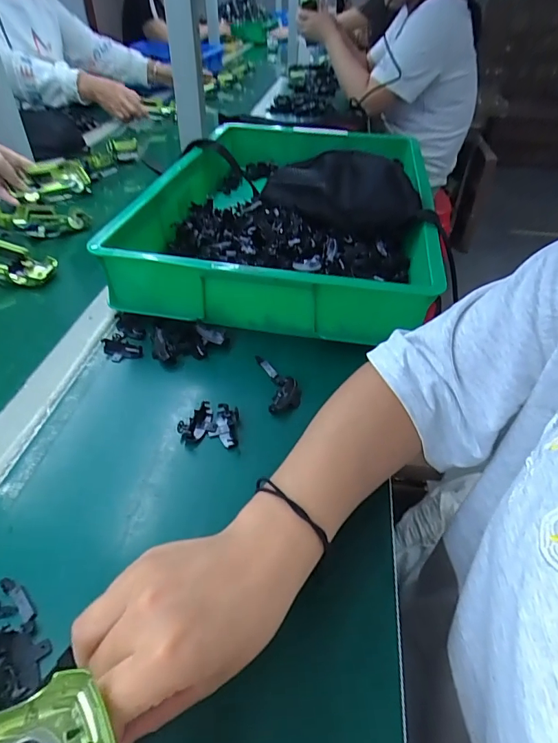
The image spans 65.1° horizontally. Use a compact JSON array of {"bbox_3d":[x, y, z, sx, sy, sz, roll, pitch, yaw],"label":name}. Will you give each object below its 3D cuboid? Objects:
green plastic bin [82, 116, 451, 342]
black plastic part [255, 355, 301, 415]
[{"bbox_3d":[0.017,-0.244,0.638,0.353,0.102,0.547,8,43,7],"label":"green plastic bin"},{"bbox_3d":[0.000,0.007,0.423,0.033,0.010,0.078,-7,43,-9],"label":"black plastic part"}]

